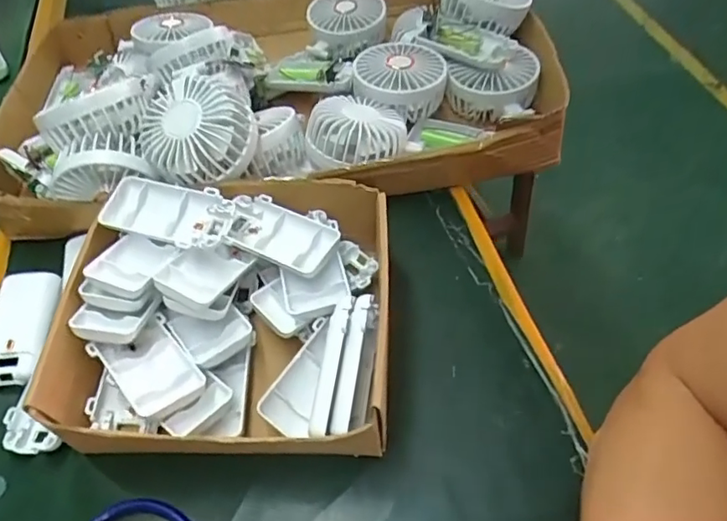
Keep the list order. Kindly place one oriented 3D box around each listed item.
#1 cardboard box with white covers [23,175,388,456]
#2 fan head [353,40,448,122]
[{"bbox_3d":[-0.094,0.038,0.393,0.217,0.077,0.197,0,51,4],"label":"cardboard box with white covers"},{"bbox_3d":[0.035,-0.175,0.527,0.088,0.033,0.086,-6,53,4],"label":"fan head"}]

